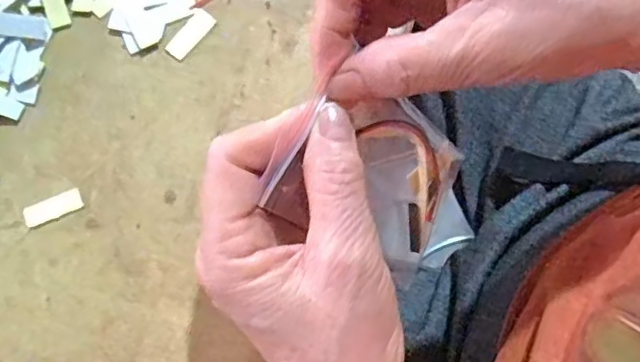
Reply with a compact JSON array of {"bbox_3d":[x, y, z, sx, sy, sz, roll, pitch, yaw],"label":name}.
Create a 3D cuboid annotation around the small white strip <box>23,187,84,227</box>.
[{"bbox_3d":[-0.130,0.013,0.289,0.028,0.004,0.011,-23,80,-4],"label":"small white strip"}]

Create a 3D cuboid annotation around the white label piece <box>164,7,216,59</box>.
[{"bbox_3d":[-0.066,-0.075,0.304,0.012,0.004,0.028,36,82,7],"label":"white label piece"}]

